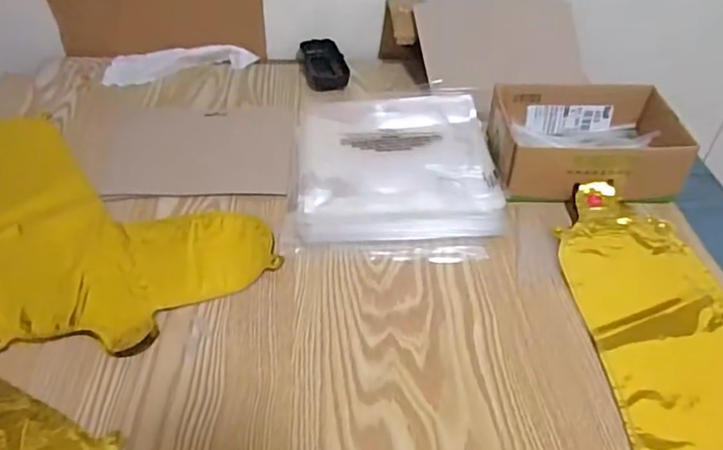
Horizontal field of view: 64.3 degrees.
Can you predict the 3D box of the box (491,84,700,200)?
[{"bbox_3d":[0.247,-0.094,0.635,0.198,0.056,0.139,0,43,0],"label":"box"}]

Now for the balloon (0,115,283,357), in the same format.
[{"bbox_3d":[-0.289,-0.021,0.587,0.232,0.010,0.400,-31,51,-29],"label":"balloon"}]

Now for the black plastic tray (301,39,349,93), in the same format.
[{"bbox_3d":[-0.051,-0.224,0.800,0.055,0.026,0.094,-9,44,-10],"label":"black plastic tray"}]

